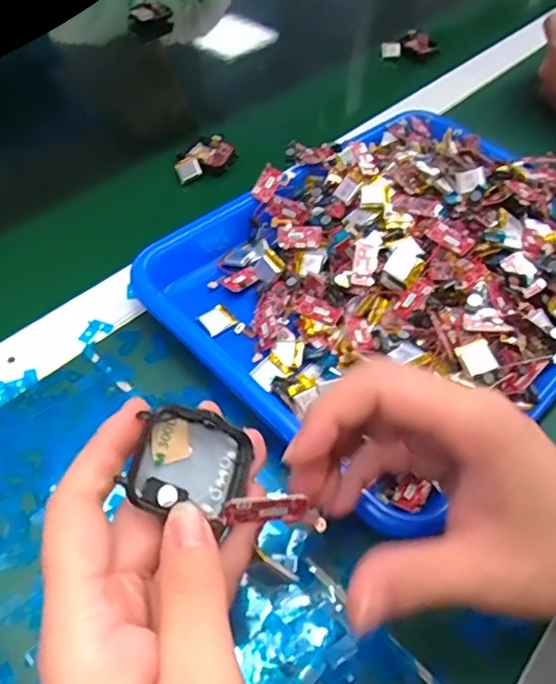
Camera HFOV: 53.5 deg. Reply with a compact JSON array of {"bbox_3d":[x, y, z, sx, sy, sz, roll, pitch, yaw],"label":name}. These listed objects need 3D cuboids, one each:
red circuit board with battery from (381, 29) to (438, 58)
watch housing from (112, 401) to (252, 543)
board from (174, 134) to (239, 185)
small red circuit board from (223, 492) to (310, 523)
[{"bbox_3d":[0.157,-0.354,0.656,0.067,0.020,0.030,-8,55,-11],"label":"red circuit board with battery"},{"bbox_3d":[-0.031,0.045,0.202,0.044,0.009,0.037,31,64,-26],"label":"watch housing"},{"bbox_3d":[-0.066,-0.161,0.483,0.044,0.011,0.059,31,57,17],"label":"board"},{"bbox_3d":[-0.004,0.059,0.197,0.029,0.013,0.005,1,53,-10],"label":"small red circuit board"}]

